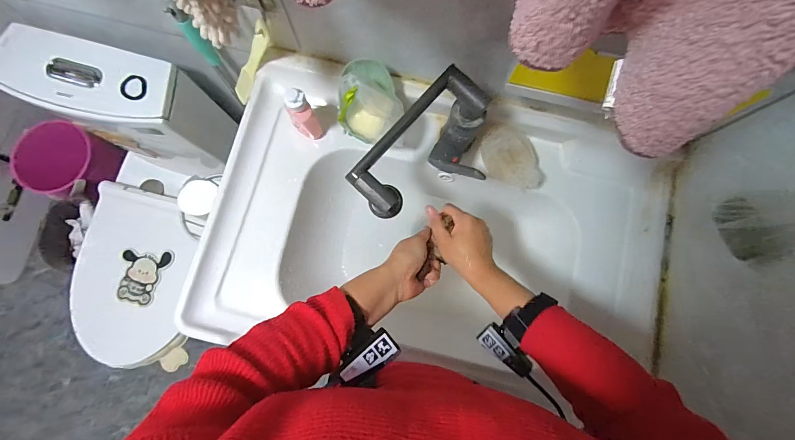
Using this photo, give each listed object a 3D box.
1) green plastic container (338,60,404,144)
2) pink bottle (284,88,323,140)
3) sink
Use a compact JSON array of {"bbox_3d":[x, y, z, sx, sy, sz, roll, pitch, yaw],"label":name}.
[{"bbox_3d":[-0.038,-0.178,0.505,0.095,0.077,0.100,7,79,1],"label":"green plastic container"},{"bbox_3d":[-0.146,-0.161,0.530,0.037,0.110,0.029,-29,80,-6],"label":"pink bottle"},{"bbox_3d":[0.066,-0.016,0.598,0.738,0.177,0.472,6,79,0],"label":"sink"}]

